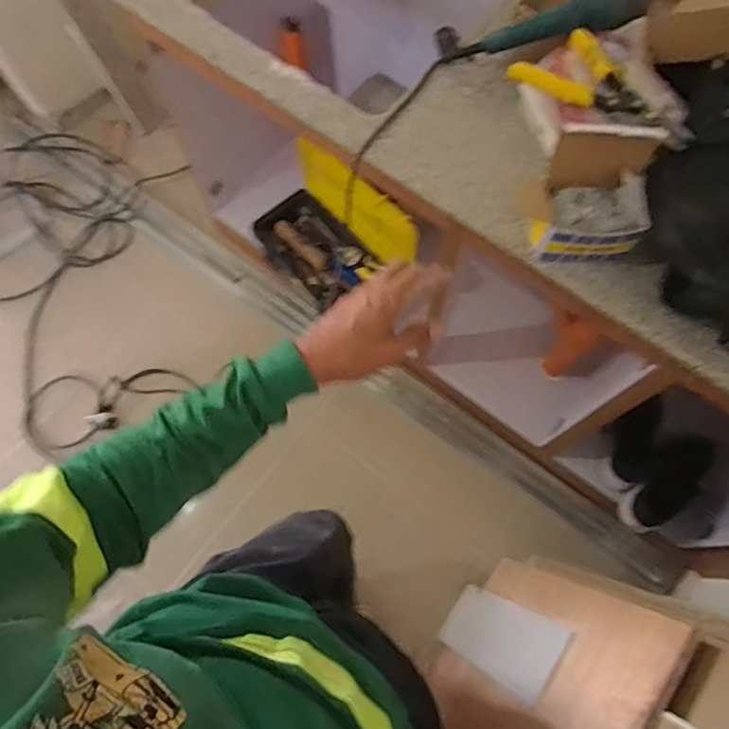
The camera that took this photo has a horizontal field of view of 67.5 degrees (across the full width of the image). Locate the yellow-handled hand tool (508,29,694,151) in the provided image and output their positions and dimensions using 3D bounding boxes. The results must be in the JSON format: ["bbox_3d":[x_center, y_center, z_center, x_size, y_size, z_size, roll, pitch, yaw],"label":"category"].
[{"bbox_3d":[0.307,-0.340,0.706,0.124,0.037,0.222,-32,73,-11],"label":"yellow-handled hand tool"}]

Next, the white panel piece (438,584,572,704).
[{"bbox_3d":[0.298,0.612,1.236,0.011,0.410,0.158,42,71,-10],"label":"white panel piece"}]

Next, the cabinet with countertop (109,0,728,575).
[{"bbox_3d":[0.341,-0.327,1.250,1.698,0.799,0.671,35,74,12],"label":"cabinet with countertop"}]

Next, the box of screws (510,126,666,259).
[{"bbox_3d":[0.292,-0.218,0.715,0.158,0.148,0.110,2,70,1],"label":"box of screws"}]

